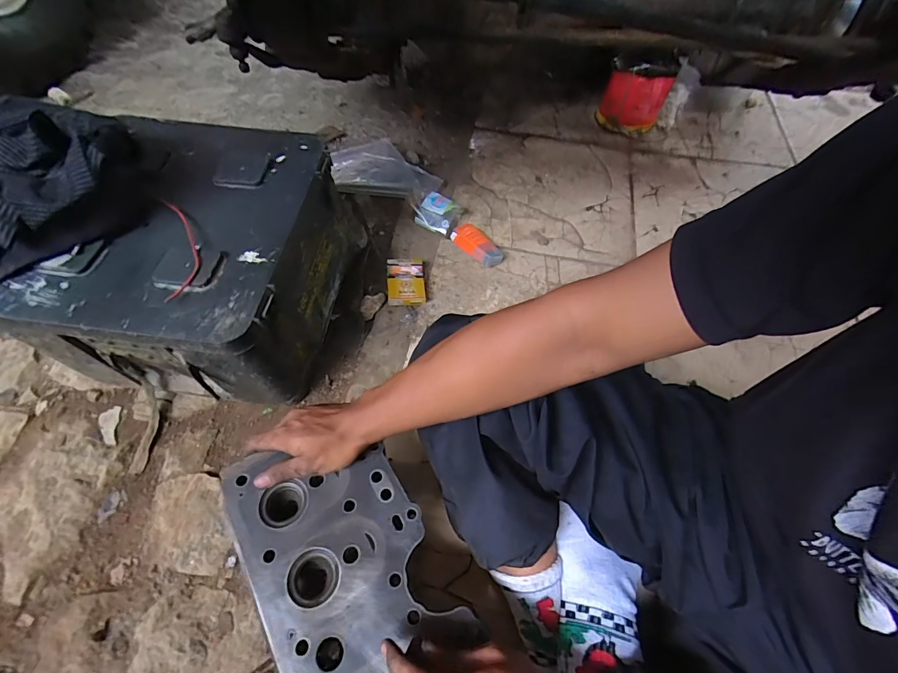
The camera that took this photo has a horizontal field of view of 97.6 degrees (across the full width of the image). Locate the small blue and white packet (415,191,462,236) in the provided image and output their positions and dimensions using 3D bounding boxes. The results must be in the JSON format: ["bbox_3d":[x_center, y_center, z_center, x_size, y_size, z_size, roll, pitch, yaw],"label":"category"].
[{"bbox_3d":[-0.023,-0.259,0.833,0.085,0.047,0.084,19,60,10],"label":"small blue and white packet"}]

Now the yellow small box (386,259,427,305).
[{"bbox_3d":[-0.081,-0.104,0.742,0.069,0.027,0.097,-4,58,-4],"label":"yellow small box"}]

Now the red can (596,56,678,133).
[{"bbox_3d":[0.475,-0.619,0.992,0.150,0.153,0.137,1,58,-1],"label":"red can"}]

